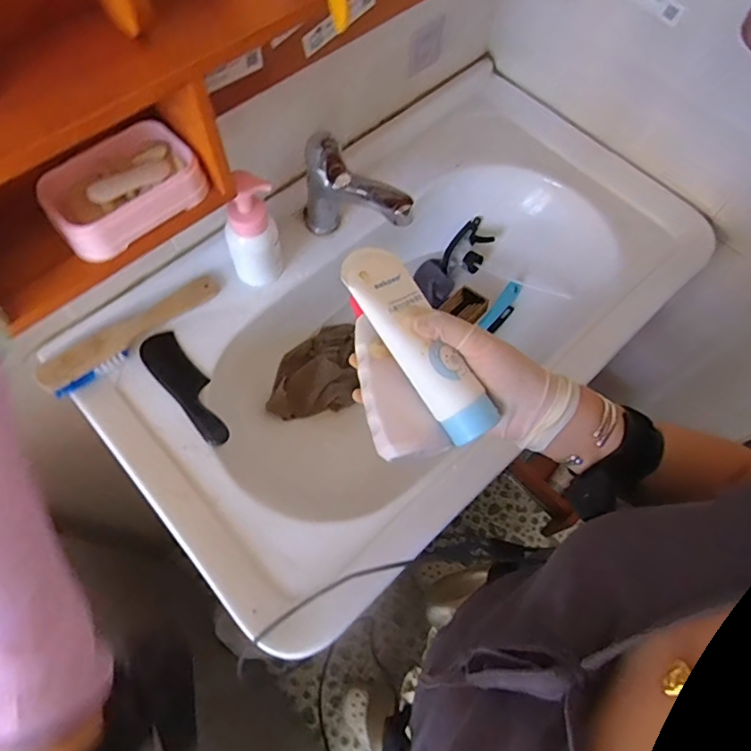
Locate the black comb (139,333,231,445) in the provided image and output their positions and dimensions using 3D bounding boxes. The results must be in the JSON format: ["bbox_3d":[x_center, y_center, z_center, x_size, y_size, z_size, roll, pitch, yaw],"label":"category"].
[{"bbox_3d":[-0.228,0.014,0.644,0.047,0.007,0.168,-37,71,-16],"label":"black comb"}]

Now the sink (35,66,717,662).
[{"bbox_3d":[0.049,-0.083,0.767,0.818,0.172,0.480,-40,72,-17],"label":"sink"}]

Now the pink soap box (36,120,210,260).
[{"bbox_3d":[-0.235,-0.177,0.492,0.137,0.030,0.100,-37,71,-16],"label":"pink soap box"}]

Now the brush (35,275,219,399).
[{"bbox_3d":[-0.297,-0.056,0.656,0.226,0.052,0.033,-42,73,-18],"label":"brush"}]

